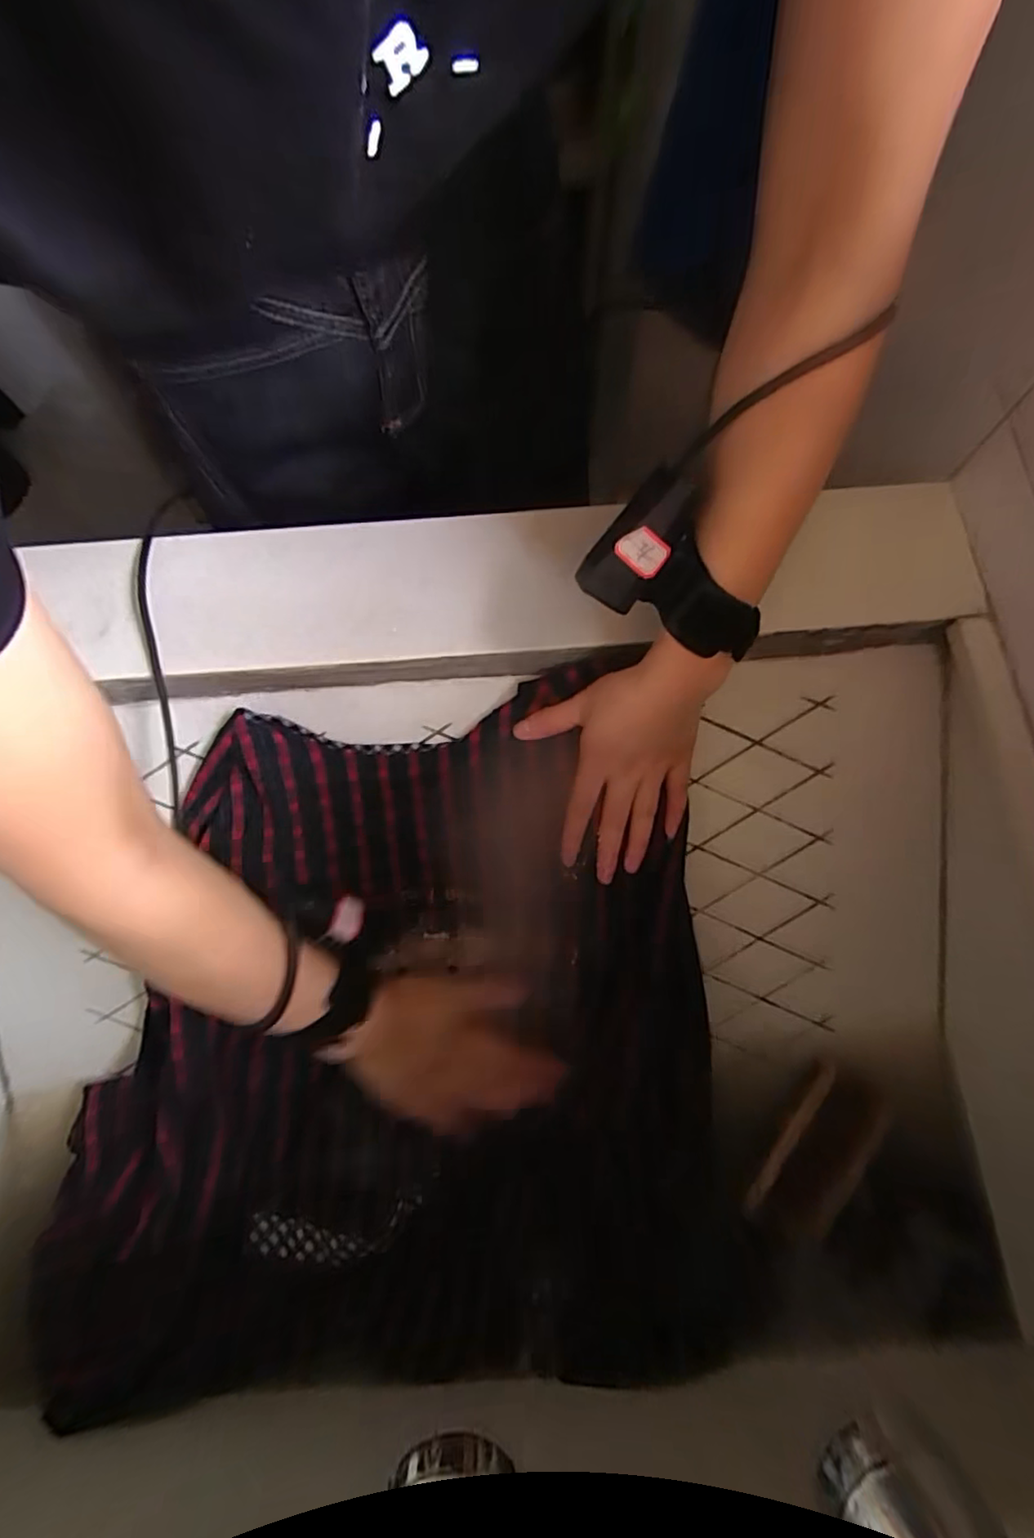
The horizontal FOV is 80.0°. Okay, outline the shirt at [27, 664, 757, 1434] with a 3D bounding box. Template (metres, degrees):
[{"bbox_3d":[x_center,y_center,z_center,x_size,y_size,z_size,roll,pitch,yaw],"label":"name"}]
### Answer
[{"bbox_3d":[-0.094,0.184,0.417,0.455,0.121,0.433,-7,74,0],"label":"shirt"}]

